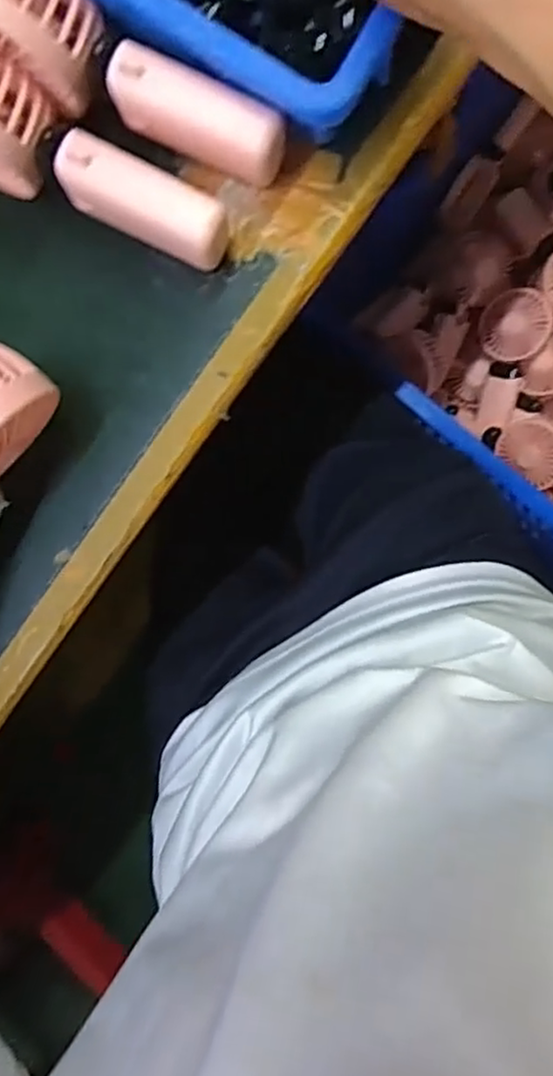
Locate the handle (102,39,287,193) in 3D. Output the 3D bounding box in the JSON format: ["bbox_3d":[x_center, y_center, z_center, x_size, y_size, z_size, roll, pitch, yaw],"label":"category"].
[{"bbox_3d":[-0.037,-0.200,0.324,0.083,0.032,0.029,26,96,6],"label":"handle"}]

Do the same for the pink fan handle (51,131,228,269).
[{"bbox_3d":[-0.065,-0.167,0.338,0.085,0.036,0.033,24,96,-12],"label":"pink fan handle"}]

